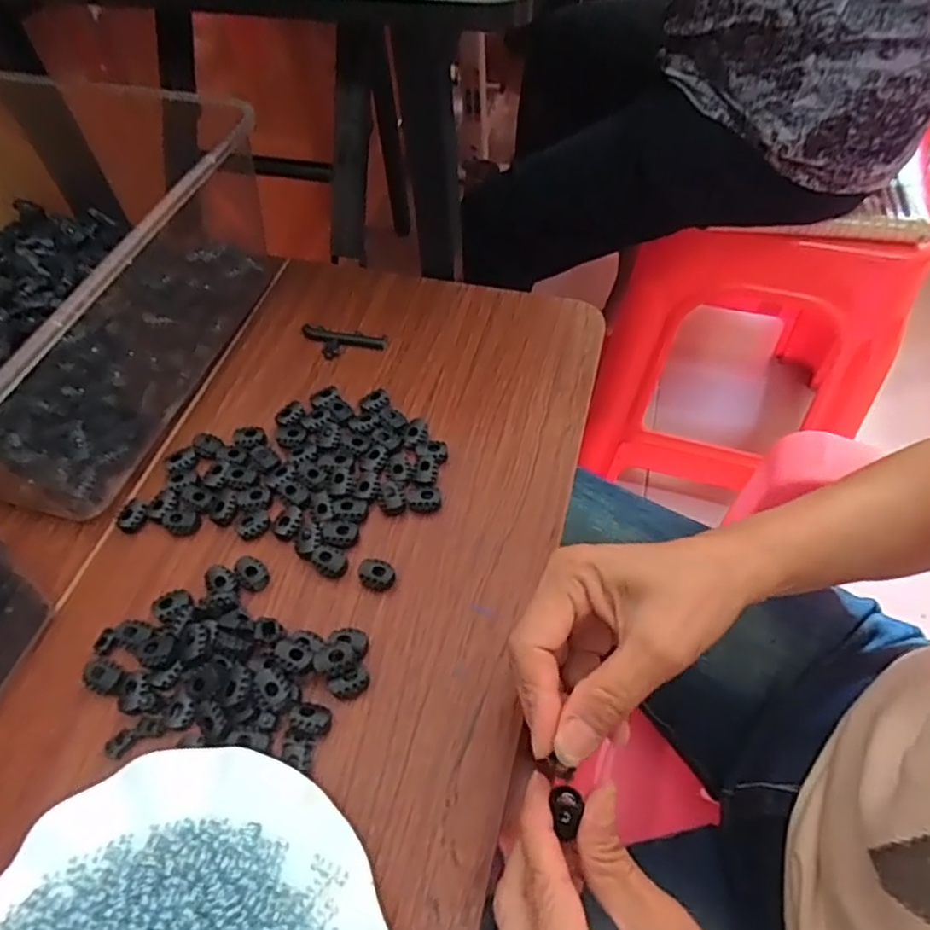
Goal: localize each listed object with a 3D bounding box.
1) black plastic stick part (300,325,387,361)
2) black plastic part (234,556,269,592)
[{"bbox_3d":[-0.099,-0.097,0.511,0.070,0.008,0.029,9,56,8],"label":"black plastic stick part"},{"bbox_3d":[-0.133,0.066,0.397,0.023,0.008,0.017,38,64,24],"label":"black plastic part"}]

